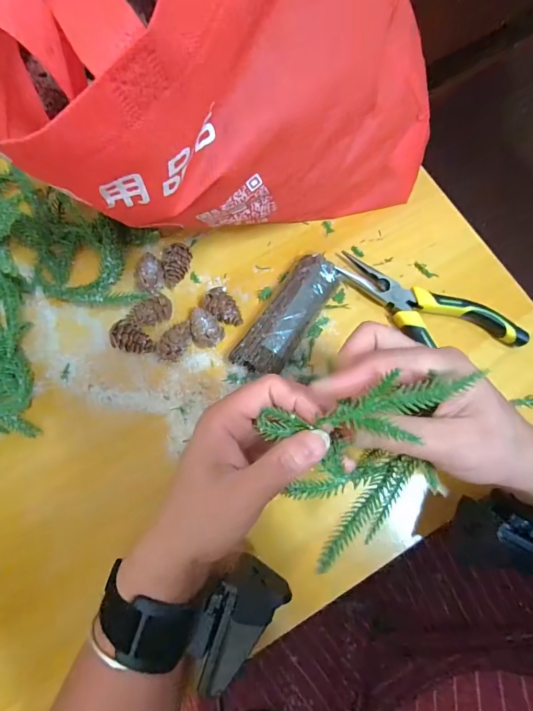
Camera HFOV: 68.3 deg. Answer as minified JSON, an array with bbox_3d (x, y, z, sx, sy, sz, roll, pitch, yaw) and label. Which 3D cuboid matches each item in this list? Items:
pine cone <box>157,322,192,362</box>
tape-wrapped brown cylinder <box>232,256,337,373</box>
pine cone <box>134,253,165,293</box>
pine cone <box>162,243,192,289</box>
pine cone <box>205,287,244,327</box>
[{"bbox_3d":[-0.071,-0.010,0.309,0.019,0.020,0.033,20,76,6],"label":"pine cone"},{"bbox_3d":[0.018,-0.031,0.313,0.037,0.026,0.108,32,78,9],"label":"tape-wrapped brown cylinder"},{"bbox_3d":[-0.096,-0.068,0.324,0.021,0.020,0.037,-13,75,-3],"label":"pine cone"},{"bbox_3d":[-0.074,-0.075,0.326,0.019,0.023,0.033,8,75,3],"label":"pine cone"},{"bbox_3d":[-0.036,-0.038,0.317,0.023,0.021,0.033,-25,76,-6],"label":"pine cone"}]

